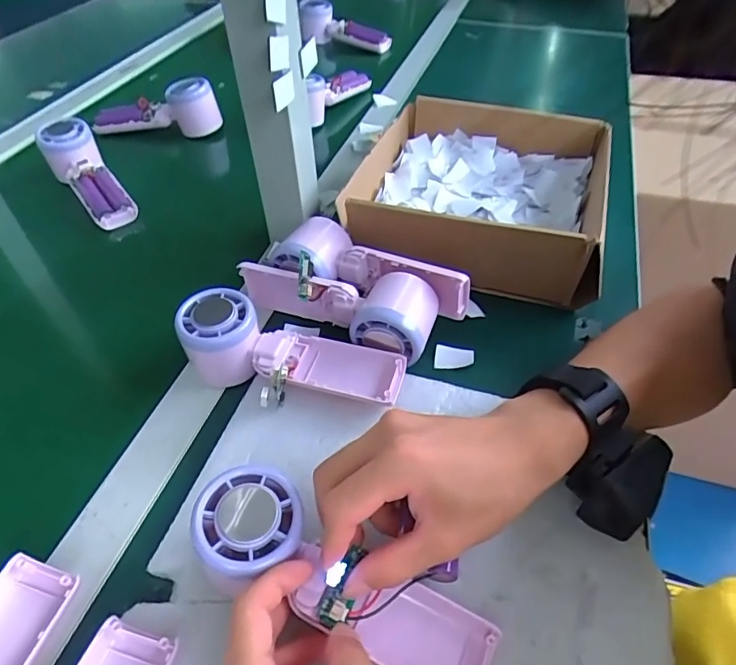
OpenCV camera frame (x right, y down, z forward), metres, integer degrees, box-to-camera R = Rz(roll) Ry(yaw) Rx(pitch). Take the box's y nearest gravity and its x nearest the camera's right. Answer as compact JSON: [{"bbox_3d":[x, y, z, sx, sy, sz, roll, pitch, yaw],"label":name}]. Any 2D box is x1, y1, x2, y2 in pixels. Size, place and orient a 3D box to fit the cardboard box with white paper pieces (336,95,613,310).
[{"bbox_3d":[0.113,-0.138,0.504,0.230,0.081,0.234,12,49,11],"label":"cardboard box with white paper pieces"}]

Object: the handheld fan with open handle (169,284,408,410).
[{"bbox_3d":[-0.060,0.026,0.377,0.165,0.060,0.073,16,47,-4],"label":"handheld fan with open handle"}]

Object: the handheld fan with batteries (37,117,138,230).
[{"bbox_3d":[-0.306,-0.171,0.567,0.053,0.041,0.161,-31,70,-26],"label":"handheld fan with batteries"}]

